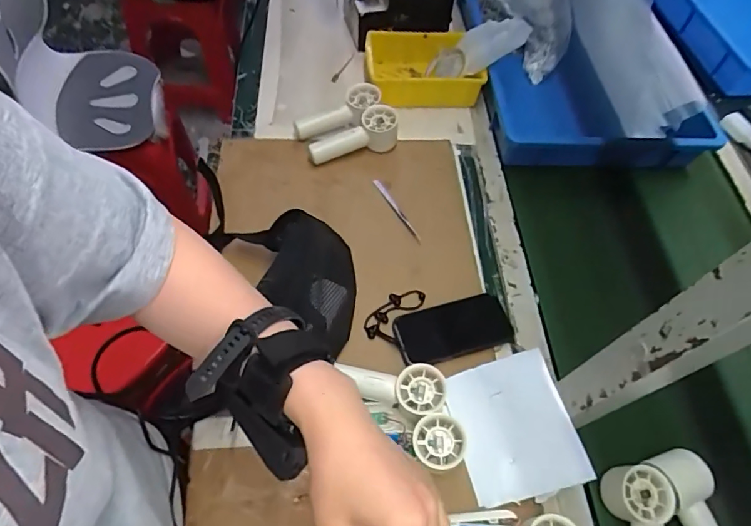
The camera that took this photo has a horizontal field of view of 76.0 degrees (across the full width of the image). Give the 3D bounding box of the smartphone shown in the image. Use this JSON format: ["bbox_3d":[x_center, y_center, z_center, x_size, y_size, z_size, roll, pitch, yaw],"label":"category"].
[{"bbox_3d":[0.102,0.088,0.632,0.146,0.014,0.073,-17,63,-4],"label":"smartphone"}]

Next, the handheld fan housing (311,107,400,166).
[{"bbox_3d":[-0.037,-0.200,0.767,0.144,0.056,0.052,-19,61,-13],"label":"handheld fan housing"}]

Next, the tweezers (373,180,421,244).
[{"bbox_3d":[0.031,-0.081,0.730,0.013,0.009,0.123,-27,64,-18],"label":"tweezers"}]

